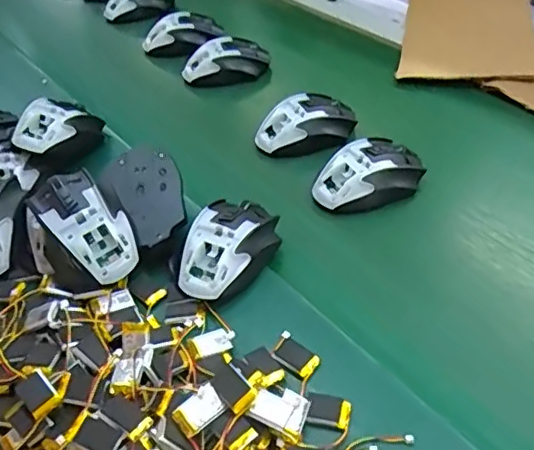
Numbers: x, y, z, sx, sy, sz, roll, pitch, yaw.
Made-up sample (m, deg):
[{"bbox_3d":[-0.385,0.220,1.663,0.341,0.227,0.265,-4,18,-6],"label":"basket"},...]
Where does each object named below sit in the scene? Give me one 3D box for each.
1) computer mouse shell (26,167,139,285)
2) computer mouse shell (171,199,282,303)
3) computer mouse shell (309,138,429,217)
[{"bbox_3d":[-0.154,-0.002,0.489,0.056,0.032,0.108,-34,73,-29],"label":"computer mouse shell"},{"bbox_3d":[-0.034,0.016,0.503,0.067,0.038,0.110,22,50,26],"label":"computer mouse shell"},{"bbox_3d":[0.102,-0.052,0.573,0.109,0.033,0.062,-19,45,-13],"label":"computer mouse shell"}]

